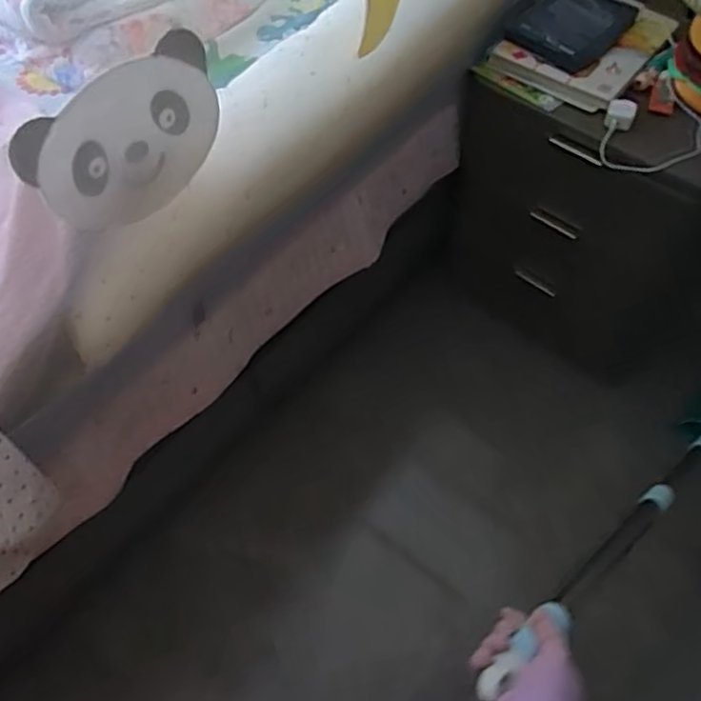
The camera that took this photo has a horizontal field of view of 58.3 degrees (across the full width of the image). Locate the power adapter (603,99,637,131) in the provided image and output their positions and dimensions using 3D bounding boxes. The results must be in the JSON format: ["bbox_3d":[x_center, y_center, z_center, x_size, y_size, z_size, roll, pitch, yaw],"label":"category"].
[{"bbox_3d":[0.445,-0.388,1.034,0.044,0.025,0.048,19,60,15],"label":"power adapter"}]

